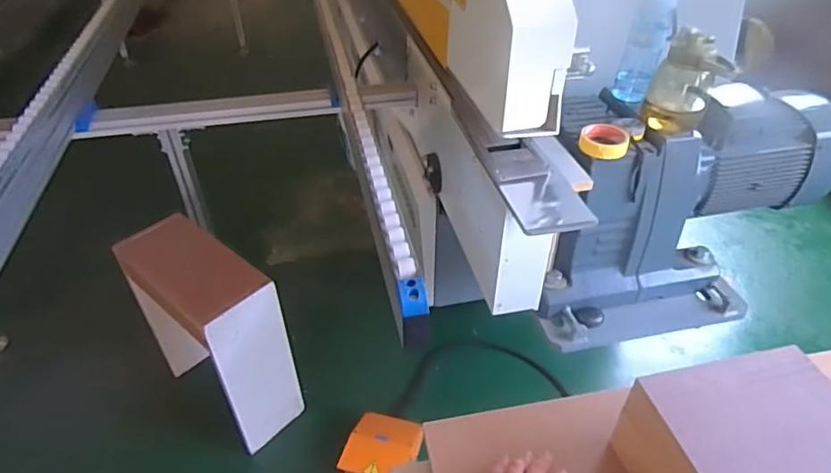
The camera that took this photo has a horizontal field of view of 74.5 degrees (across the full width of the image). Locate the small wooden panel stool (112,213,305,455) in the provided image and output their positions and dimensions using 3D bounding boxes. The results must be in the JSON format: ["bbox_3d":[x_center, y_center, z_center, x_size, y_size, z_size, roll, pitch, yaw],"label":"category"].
[{"bbox_3d":[-0.553,0.277,1.528,0.420,0.549,0.204,29,48,32],"label":"small wooden panel stool"}]

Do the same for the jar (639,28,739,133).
[{"bbox_3d":[0.522,-0.290,1.048,0.136,0.192,0.117,17,43,21],"label":"jar"}]

